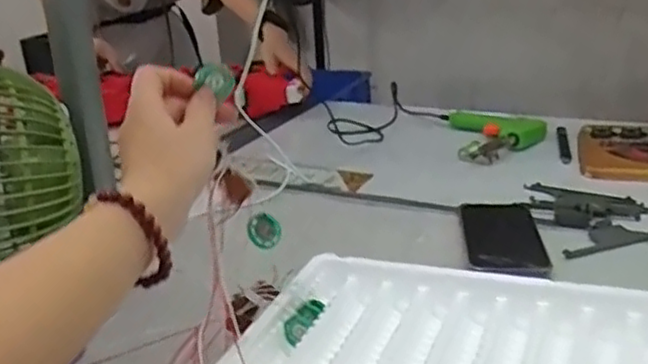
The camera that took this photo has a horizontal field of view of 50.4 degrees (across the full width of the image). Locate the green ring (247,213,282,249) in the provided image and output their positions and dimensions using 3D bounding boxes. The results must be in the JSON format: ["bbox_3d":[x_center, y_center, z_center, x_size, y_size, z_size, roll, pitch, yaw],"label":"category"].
[{"bbox_3d":[-0.046,0.038,0.535,0.025,0.027,0.007,-6,22,-5],"label":"green ring"}]

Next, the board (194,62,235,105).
[{"bbox_3d":[-0.076,-0.071,0.485,0.011,0.024,0.024,13,24,41],"label":"board"}]

